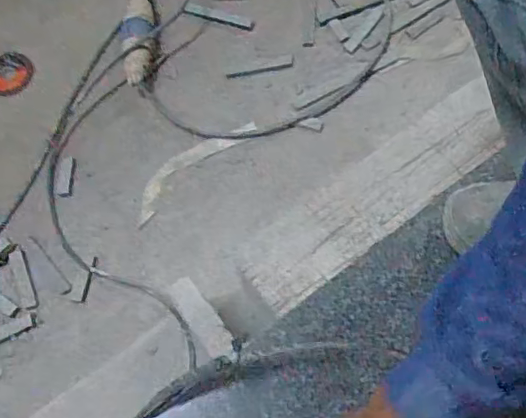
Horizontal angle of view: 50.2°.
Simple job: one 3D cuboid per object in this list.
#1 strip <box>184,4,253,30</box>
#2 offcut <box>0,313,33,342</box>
[{"bbox_3d":[-0.077,-0.323,0.946,0.126,0.009,0.022,17,69,9],"label":"strip"},{"bbox_3d":[-0.351,0.168,0.759,0.080,0.006,0.018,-28,69,-7],"label":"offcut"}]

